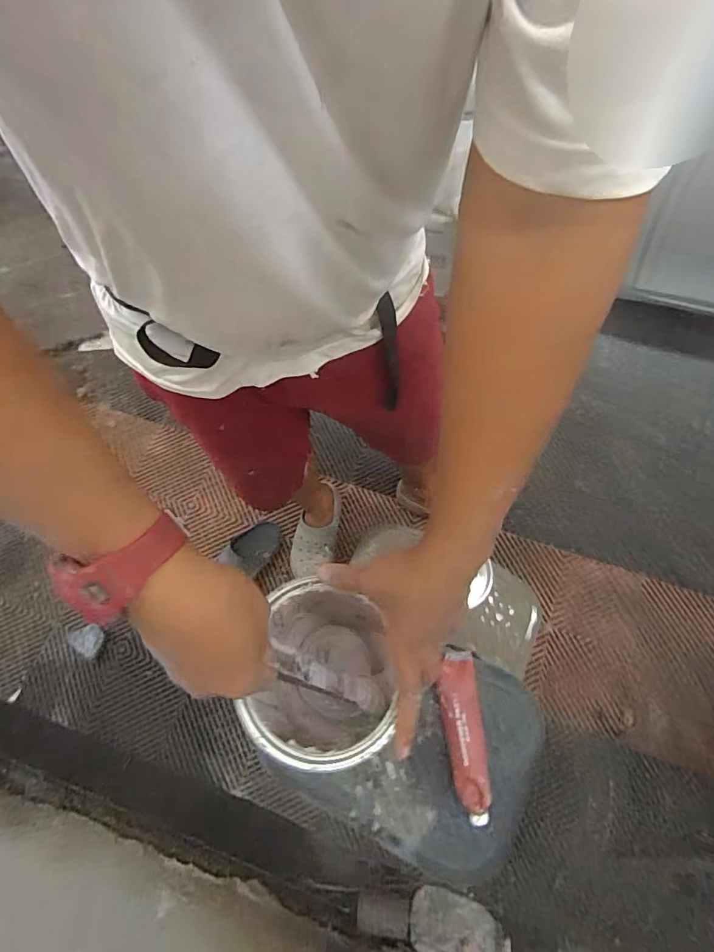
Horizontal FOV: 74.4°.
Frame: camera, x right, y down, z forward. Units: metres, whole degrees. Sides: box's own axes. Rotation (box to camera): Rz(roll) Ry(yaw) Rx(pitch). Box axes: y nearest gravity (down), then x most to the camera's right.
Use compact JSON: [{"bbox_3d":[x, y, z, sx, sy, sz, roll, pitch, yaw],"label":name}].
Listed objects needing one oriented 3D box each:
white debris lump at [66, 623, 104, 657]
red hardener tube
[{"bbox_3d":[-0.702,0.419,1.216,0.080,0.043,0.076,-1,69,2],"label":"white debris lump"},{"bbox_3d":[0.125,0.305,0.558,0.046,0.025,0.176,-1,69,2],"label":"red hardener tube"}]

